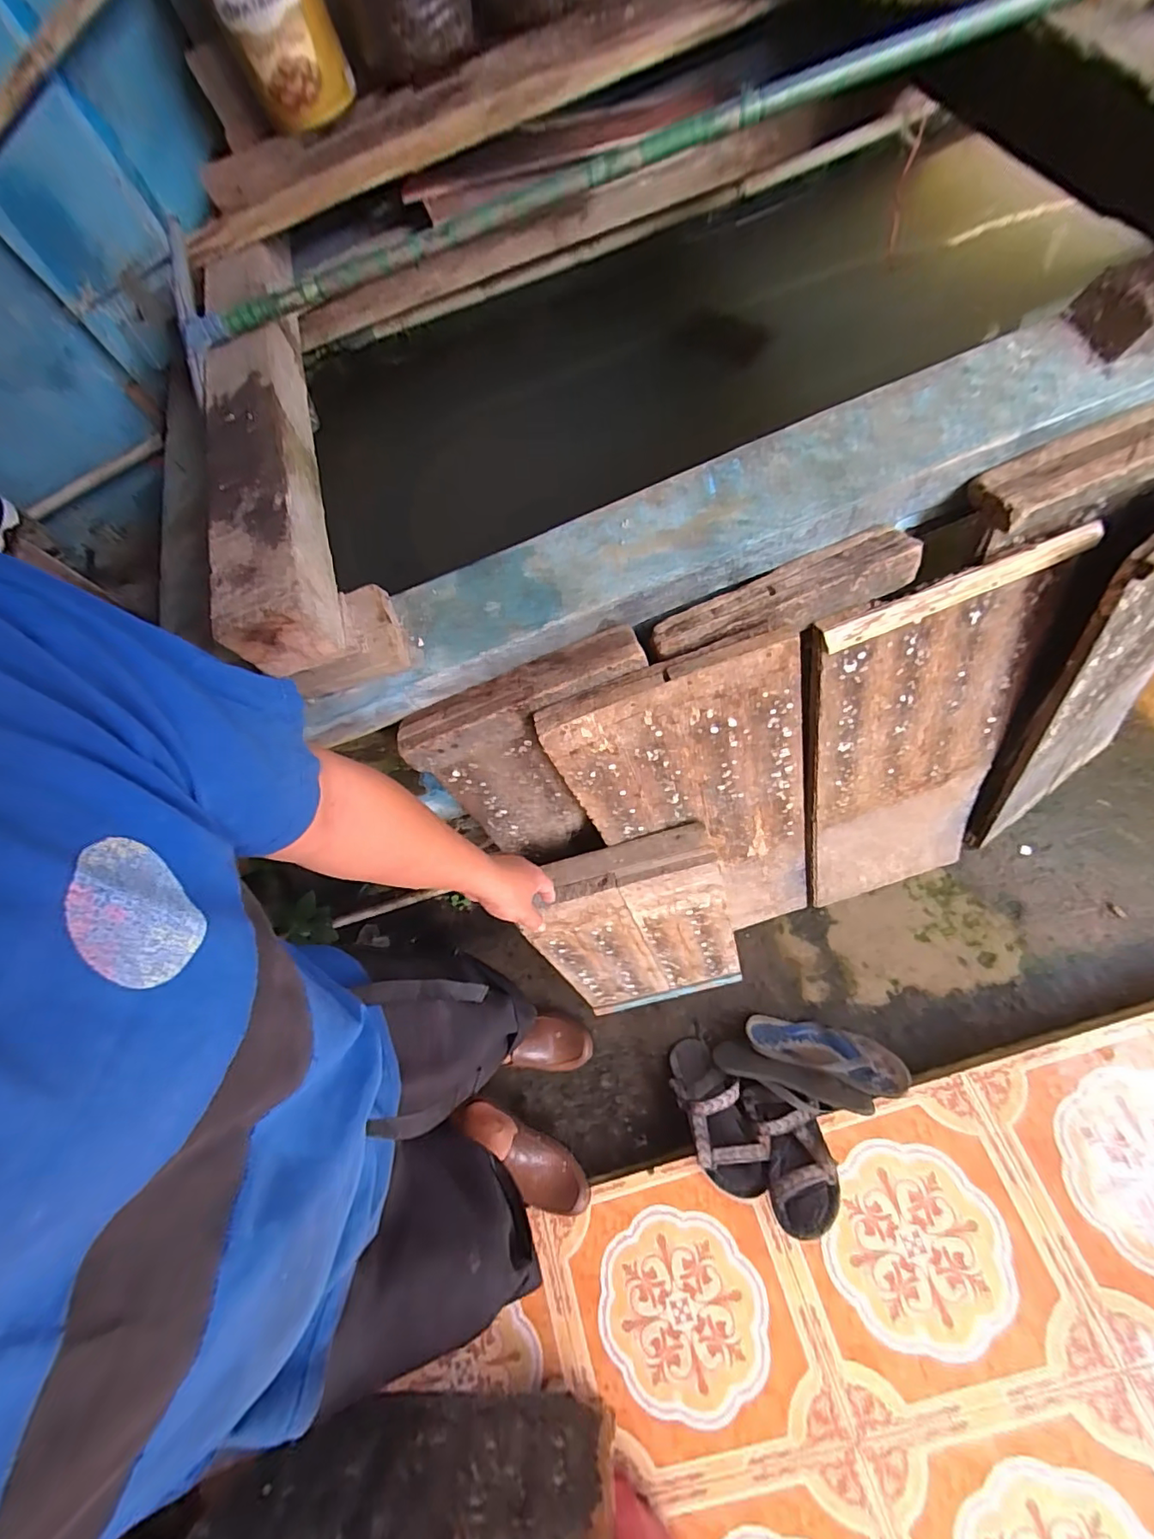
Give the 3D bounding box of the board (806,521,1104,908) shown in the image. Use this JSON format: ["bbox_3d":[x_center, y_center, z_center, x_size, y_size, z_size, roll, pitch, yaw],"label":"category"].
[{"bbox_3d":[0.527,0.005,0.866,0.313,0.737,0.033,-22,47,6],"label":"board"}]

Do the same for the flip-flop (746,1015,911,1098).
[{"bbox_3d":[0.471,0.533,1.032,0.272,0.034,0.109,7,26,25],"label":"flip-flop"}]

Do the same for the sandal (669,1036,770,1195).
[{"bbox_3d":[0.252,0.631,1.010,0.121,0.073,0.266,-23,43,-6],"label":"sandal"}]

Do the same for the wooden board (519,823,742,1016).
[{"bbox_3d":[0.113,0.294,0.963,0.306,0.490,0.068,-17,47,8],"label":"wooden board"}]

